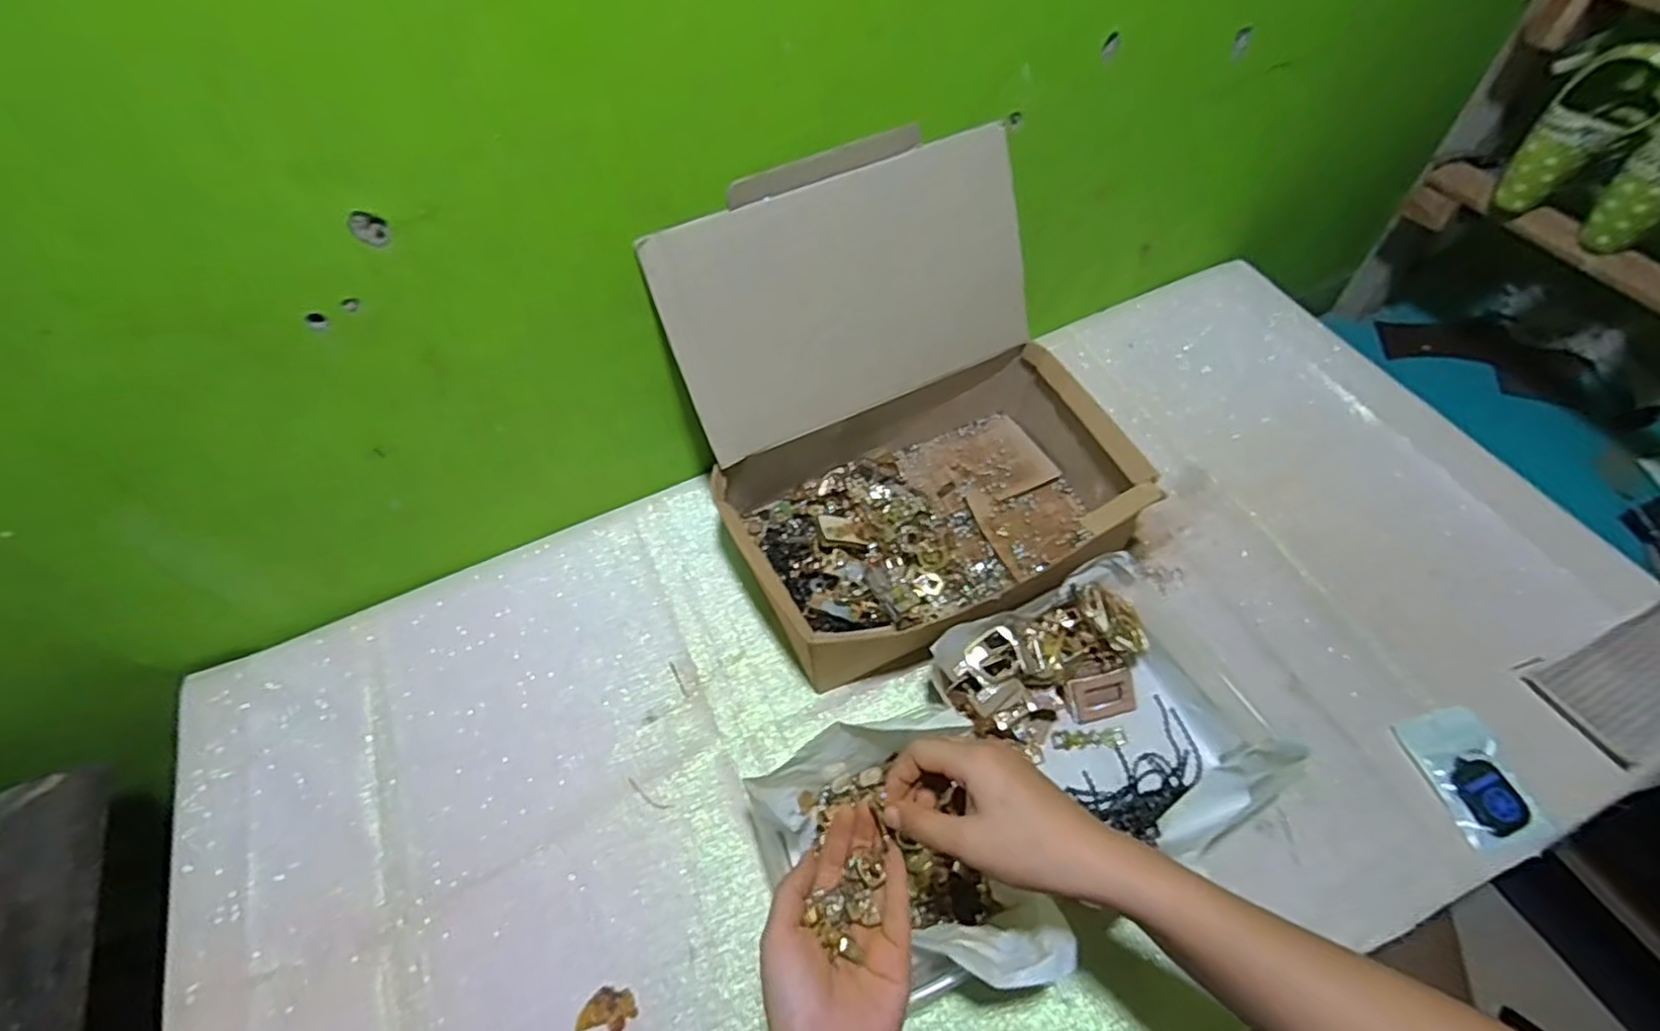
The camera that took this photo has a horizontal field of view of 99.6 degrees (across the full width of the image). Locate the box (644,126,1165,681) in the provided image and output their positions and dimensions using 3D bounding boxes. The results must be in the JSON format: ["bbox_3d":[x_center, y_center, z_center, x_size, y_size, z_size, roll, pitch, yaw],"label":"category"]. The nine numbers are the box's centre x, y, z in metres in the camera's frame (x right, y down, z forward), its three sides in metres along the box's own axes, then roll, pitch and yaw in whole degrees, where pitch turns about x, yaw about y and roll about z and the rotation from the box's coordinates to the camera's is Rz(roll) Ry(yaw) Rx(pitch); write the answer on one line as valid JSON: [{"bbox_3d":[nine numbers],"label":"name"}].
[{"bbox_3d":[0.070,-0.077,0.581,0.328,0.282,0.306,-24,60,-10],"label":"box"}]

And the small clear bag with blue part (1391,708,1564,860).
[{"bbox_3d":[0.495,0.198,0.532,0.066,0.023,0.103,-15,59,-5],"label":"small clear bag with blue part"}]

